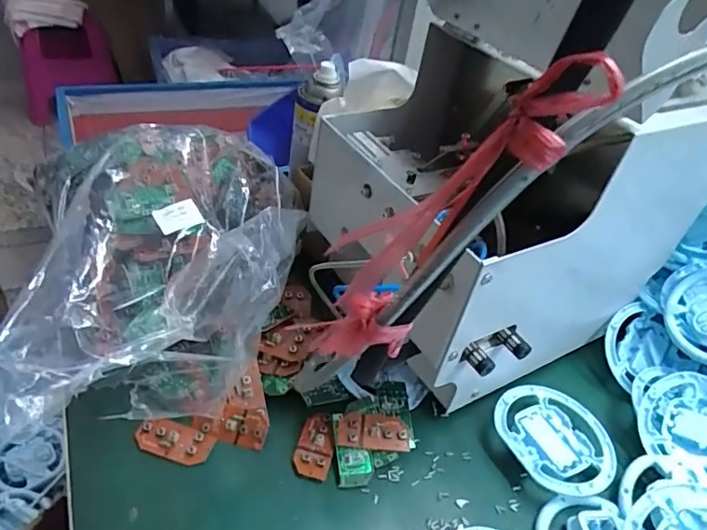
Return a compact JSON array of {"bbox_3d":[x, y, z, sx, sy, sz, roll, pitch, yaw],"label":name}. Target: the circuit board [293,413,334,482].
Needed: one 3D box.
[{"bbox_3d":[-0.031,0.149,0.436,0.030,0.006,0.057,14,40,5],"label":"circuit board"}]

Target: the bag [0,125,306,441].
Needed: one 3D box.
[{"bbox_3d":[-0.167,-0.009,0.487,0.239,0.125,0.308,-5,42,-18],"label":"bag"}]

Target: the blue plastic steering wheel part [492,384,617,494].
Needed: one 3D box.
[{"bbox_3d":[0.183,0.151,0.466,0.095,0.017,0.103,6,40,-5],"label":"blue plastic steering wheel part"}]

